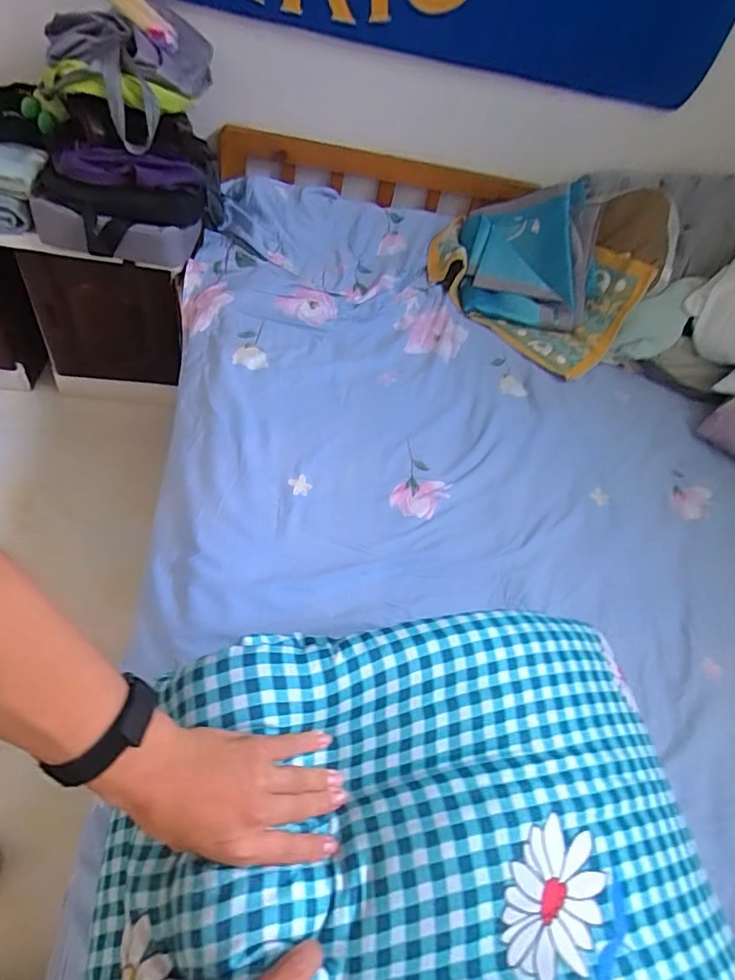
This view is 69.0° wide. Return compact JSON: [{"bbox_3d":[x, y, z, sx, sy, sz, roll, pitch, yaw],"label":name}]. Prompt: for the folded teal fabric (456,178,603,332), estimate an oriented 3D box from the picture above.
[{"bbox_3d":[0.377,-0.559,1.263,0.296,0.223,0.266,5,49,3],"label":"folded teal fabric"}]

